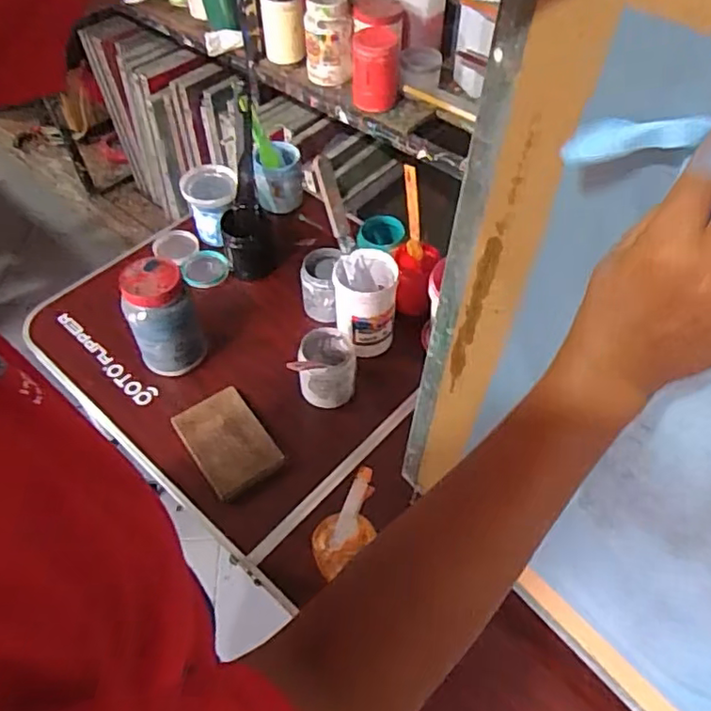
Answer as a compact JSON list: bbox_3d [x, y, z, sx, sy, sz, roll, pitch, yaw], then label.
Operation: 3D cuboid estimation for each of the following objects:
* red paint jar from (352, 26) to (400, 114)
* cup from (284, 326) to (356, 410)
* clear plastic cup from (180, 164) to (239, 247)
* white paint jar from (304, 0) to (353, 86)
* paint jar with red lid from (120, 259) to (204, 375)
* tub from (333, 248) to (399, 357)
[{"bbox_3d":[0.042,-0.576,1.230,0.093,0.156,0.086,2,53,2],"label":"red paint jar"},{"bbox_3d":[-0.043,0.016,0.908,0.090,0.087,0.088,0,53,0],"label":"cup"},{"bbox_3d":[-0.257,-0.274,1.093,0.095,0.106,0.098,0,53,0],"label":"clear plastic cup"},{"bbox_3d":[-0.057,-0.663,1.272,0.097,0.183,0.097,-2,53,-1],"label":"white paint jar"},{"bbox_3d":[-0.289,-0.053,0.904,0.097,0.171,0.082,-21,56,-15],"label":"paint jar with red lid"},{"bbox_3d":[0.016,-0.071,0.946,0.091,0.152,0.111,2,53,2],"label":"tub"}]

